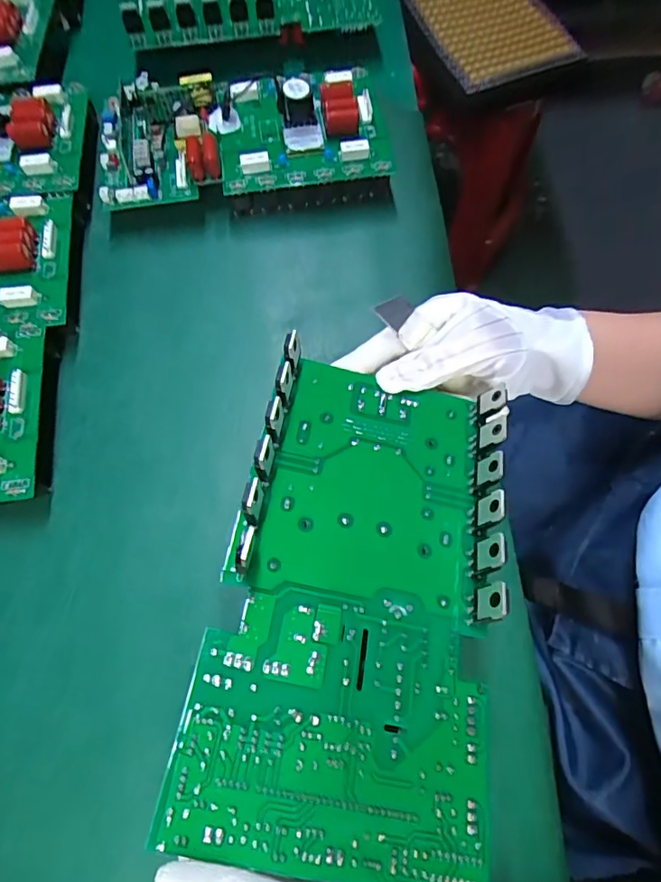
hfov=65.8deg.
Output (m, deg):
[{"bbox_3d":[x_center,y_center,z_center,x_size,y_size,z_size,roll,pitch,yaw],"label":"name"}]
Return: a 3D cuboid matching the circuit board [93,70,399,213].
[{"bbox_3d":[-0.069,-0.247,0.416,0.225,0.057,0.112,-9,69,-3],"label":"circuit board"}]

